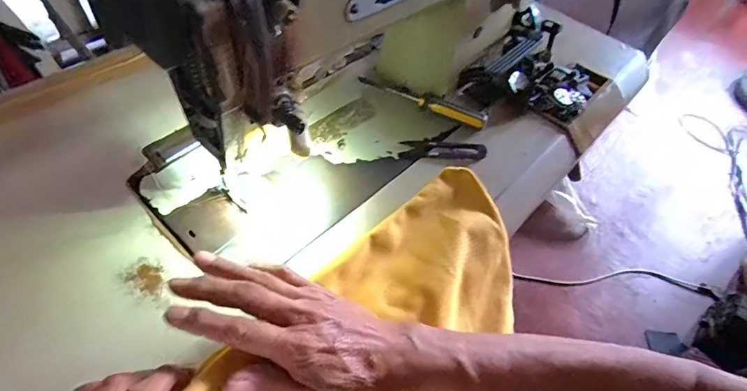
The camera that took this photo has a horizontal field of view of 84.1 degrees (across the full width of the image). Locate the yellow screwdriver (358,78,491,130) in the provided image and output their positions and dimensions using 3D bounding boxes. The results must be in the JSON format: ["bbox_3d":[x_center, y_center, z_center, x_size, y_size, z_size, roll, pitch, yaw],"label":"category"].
[{"bbox_3d":[0.058,-0.122,0.516,0.170,0.017,0.023,28,54,16],"label":"yellow screwdriver"}]

